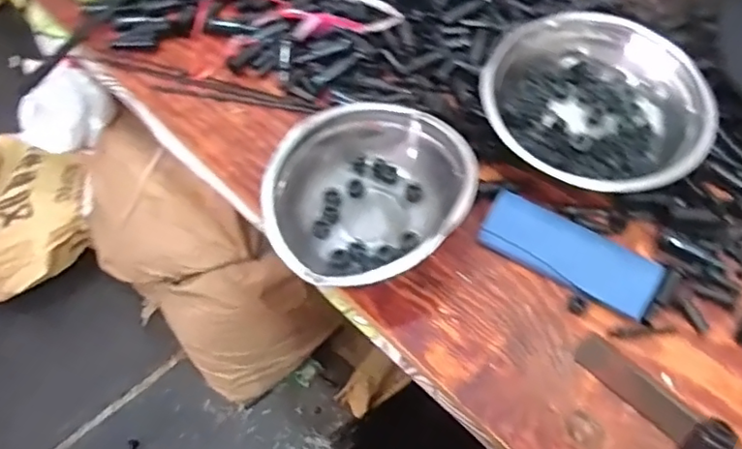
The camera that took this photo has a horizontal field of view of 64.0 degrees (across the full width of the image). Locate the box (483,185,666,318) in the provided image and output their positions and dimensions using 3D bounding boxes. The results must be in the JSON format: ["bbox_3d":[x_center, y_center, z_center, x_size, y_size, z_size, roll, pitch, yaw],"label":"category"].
[{"bbox_3d":[0.186,0.026,0.561,0.162,0.017,0.059,28,84,20],"label":"box"}]

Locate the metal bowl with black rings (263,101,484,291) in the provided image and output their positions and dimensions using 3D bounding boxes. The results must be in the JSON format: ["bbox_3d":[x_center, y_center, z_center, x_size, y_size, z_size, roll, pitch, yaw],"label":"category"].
[{"bbox_3d":[0.000,-0.029,0.574,0.186,0.057,0.199,0,56,0],"label":"metal bowl with black rings"}]

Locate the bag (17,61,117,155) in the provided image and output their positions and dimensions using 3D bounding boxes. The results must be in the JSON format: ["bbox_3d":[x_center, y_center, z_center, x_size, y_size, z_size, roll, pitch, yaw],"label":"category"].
[{"bbox_3d":[-0.418,-0.150,0.819,0.125,0.094,0.055,-32,62,-19],"label":"bag"}]

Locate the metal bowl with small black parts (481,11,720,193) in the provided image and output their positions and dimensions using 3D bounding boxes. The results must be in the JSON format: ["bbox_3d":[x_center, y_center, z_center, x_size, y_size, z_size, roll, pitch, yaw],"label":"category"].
[{"bbox_3d":[0.228,-0.125,0.606,0.221,0.084,0.200,21,61,16],"label":"metal bowl with small black parts"}]

